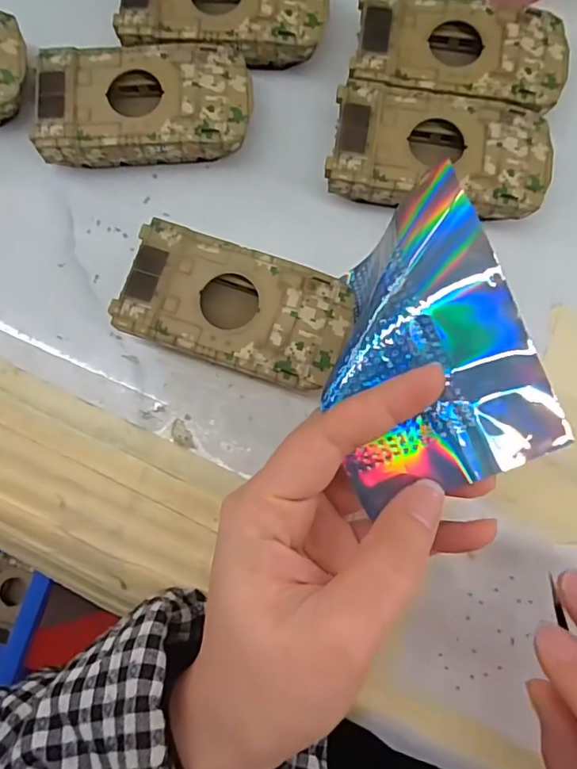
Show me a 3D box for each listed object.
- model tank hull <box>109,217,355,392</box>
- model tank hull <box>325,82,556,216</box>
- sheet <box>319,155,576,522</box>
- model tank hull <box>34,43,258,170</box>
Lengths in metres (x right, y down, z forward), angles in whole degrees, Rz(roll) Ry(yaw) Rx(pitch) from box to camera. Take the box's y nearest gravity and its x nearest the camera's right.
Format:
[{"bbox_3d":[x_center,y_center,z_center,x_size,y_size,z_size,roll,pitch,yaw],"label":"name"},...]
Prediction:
[{"bbox_3d":[-0.022,-0.031,0.233,0.094,0.026,0.051,19,80,4],"label":"model tank hull"},{"bbox_3d":[0.068,-0.103,0.245,0.096,0.027,0.051,9,80,2],"label":"model tank hull"},{"bbox_3d":[0.045,-0.018,0.188,0.071,0.021,0.105,-18,80,-3],"label":"sheet"},{"bbox_3d":[-0.065,-0.128,0.250,0.094,0.026,0.053,0,80,0],"label":"model tank hull"}]

